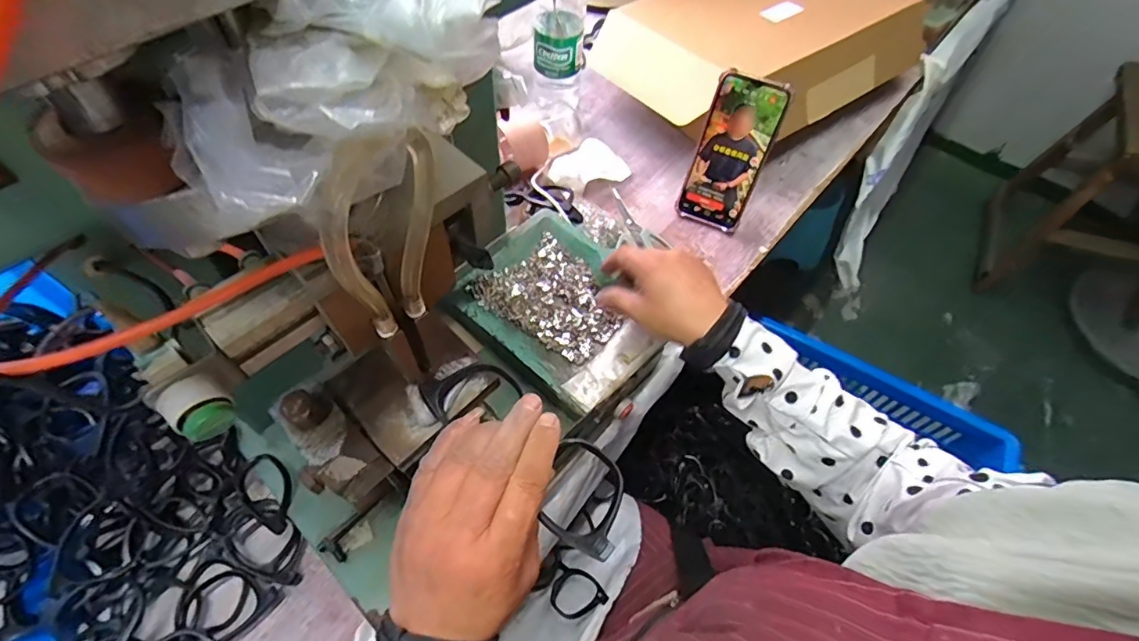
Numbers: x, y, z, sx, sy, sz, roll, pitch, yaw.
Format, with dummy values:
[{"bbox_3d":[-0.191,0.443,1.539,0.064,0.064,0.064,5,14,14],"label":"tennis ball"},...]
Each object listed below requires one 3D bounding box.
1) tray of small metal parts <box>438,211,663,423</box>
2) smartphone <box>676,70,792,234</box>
[{"bbox_3d":[-0.008,-0.016,0.494,0.185,0.023,0.150,39,64,20],"label":"tray of small metal parts"},{"bbox_3d":[0.182,-0.189,0.594,0.078,0.166,0.014,22,34,11],"label":"smartphone"}]

